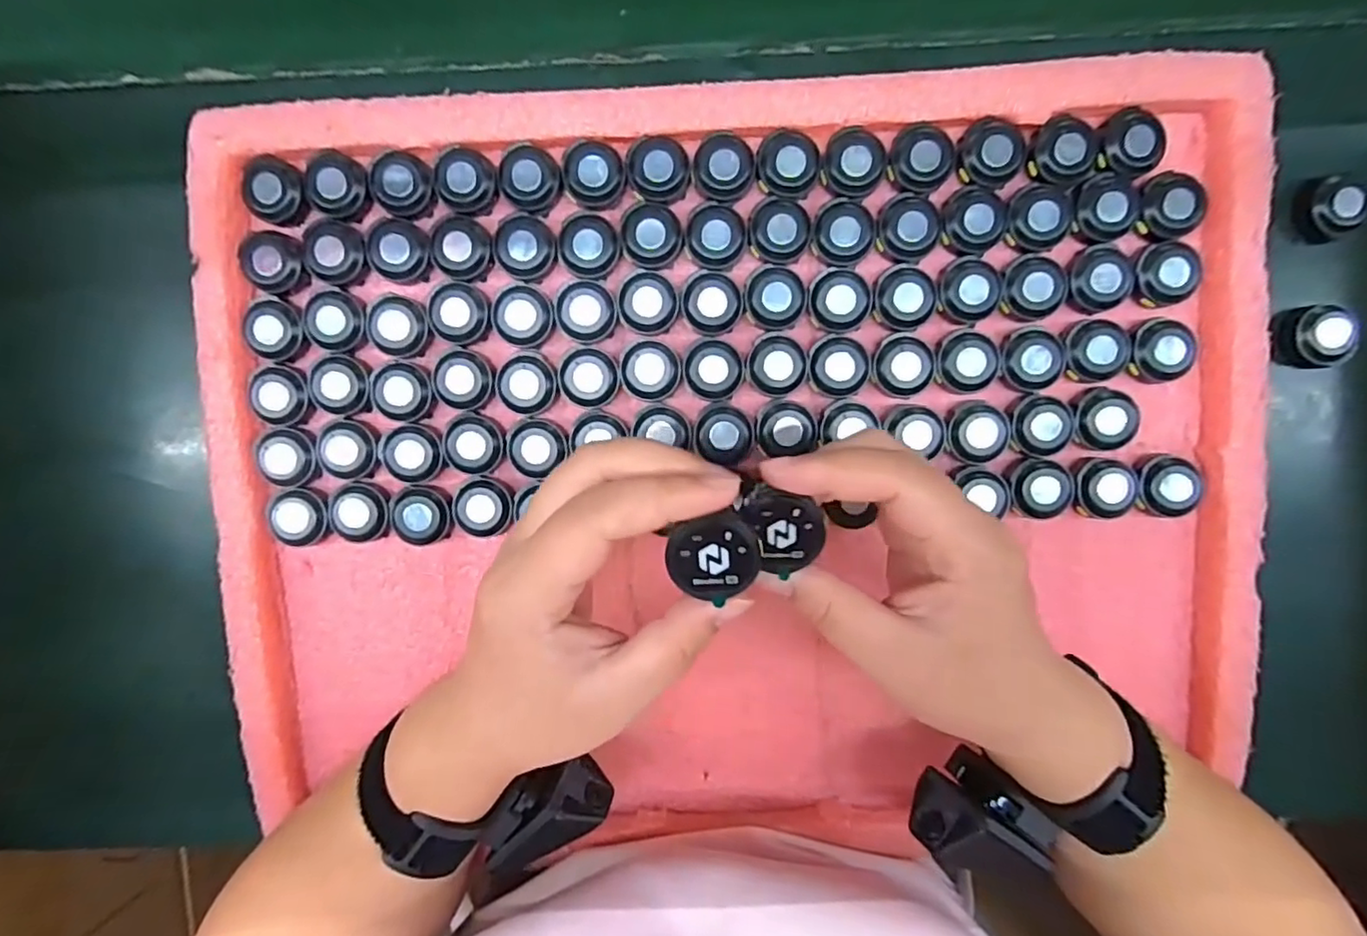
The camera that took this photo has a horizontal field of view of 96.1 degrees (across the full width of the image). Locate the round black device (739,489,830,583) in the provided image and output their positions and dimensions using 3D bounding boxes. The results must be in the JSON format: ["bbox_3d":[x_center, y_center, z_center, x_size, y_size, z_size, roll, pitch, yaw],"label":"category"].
[{"bbox_3d":[0.034,0.020,0.204,0.024,0.007,0.028,-23,89,2],"label":"round black device"}]

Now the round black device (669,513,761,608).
[{"bbox_3d":[0.010,0.028,0.191,0.029,0.007,0.025,-20,89,2],"label":"round black device"}]

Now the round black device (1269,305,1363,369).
[{"bbox_3d":[0.314,-0.065,0.304,0.027,0.023,0.031,-13,92,1],"label":"round black device"}]

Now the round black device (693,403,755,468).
[{"bbox_3d":[0.020,-0.017,0.301,0.028,0.009,0.028,7,92,1],"label":"round black device"}]

